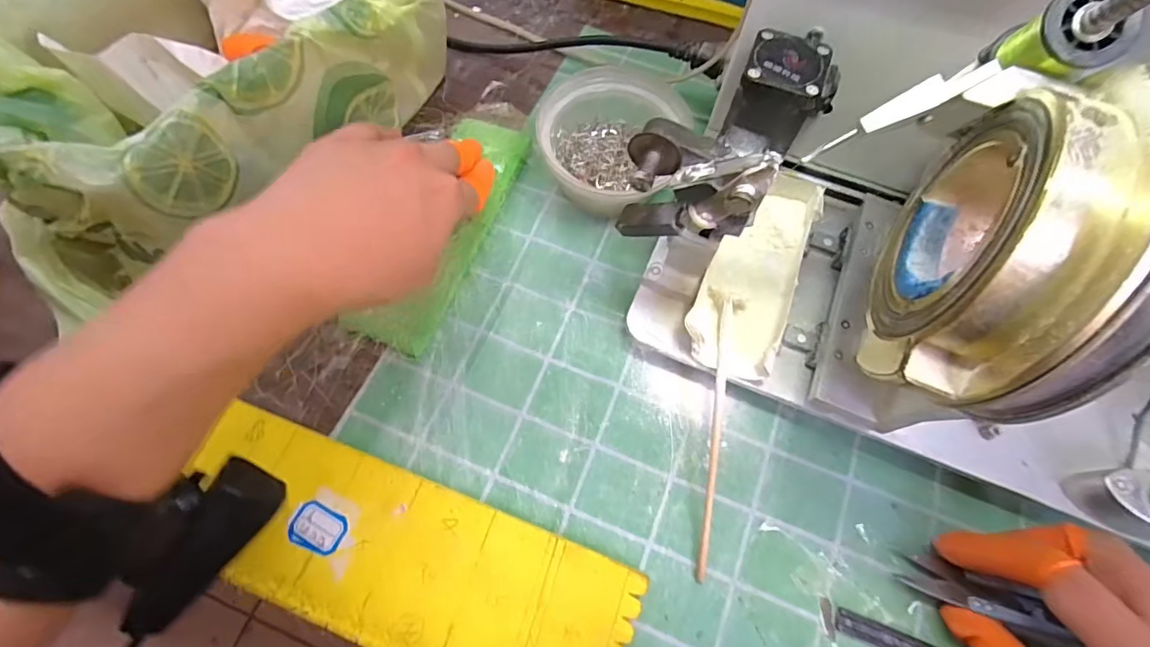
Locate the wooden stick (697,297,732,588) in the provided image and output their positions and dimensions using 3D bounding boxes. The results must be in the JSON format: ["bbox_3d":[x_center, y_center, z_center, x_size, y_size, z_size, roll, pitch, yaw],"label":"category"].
[{"bbox_3d":[0.080,0.063,0.286,0.007,0.009,0.151,9,79,1],"label":"wooden stick"}]

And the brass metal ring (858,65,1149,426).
[{"bbox_3d":[0.146,-0.027,0.169,0.051,0.094,0.102,23,69,8],"label":"brass metal ring"}]

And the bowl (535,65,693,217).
[{"bbox_3d":[0.027,-0.122,0.350,0.101,0.053,0.088,-25,70,-13],"label":"bowl"}]

